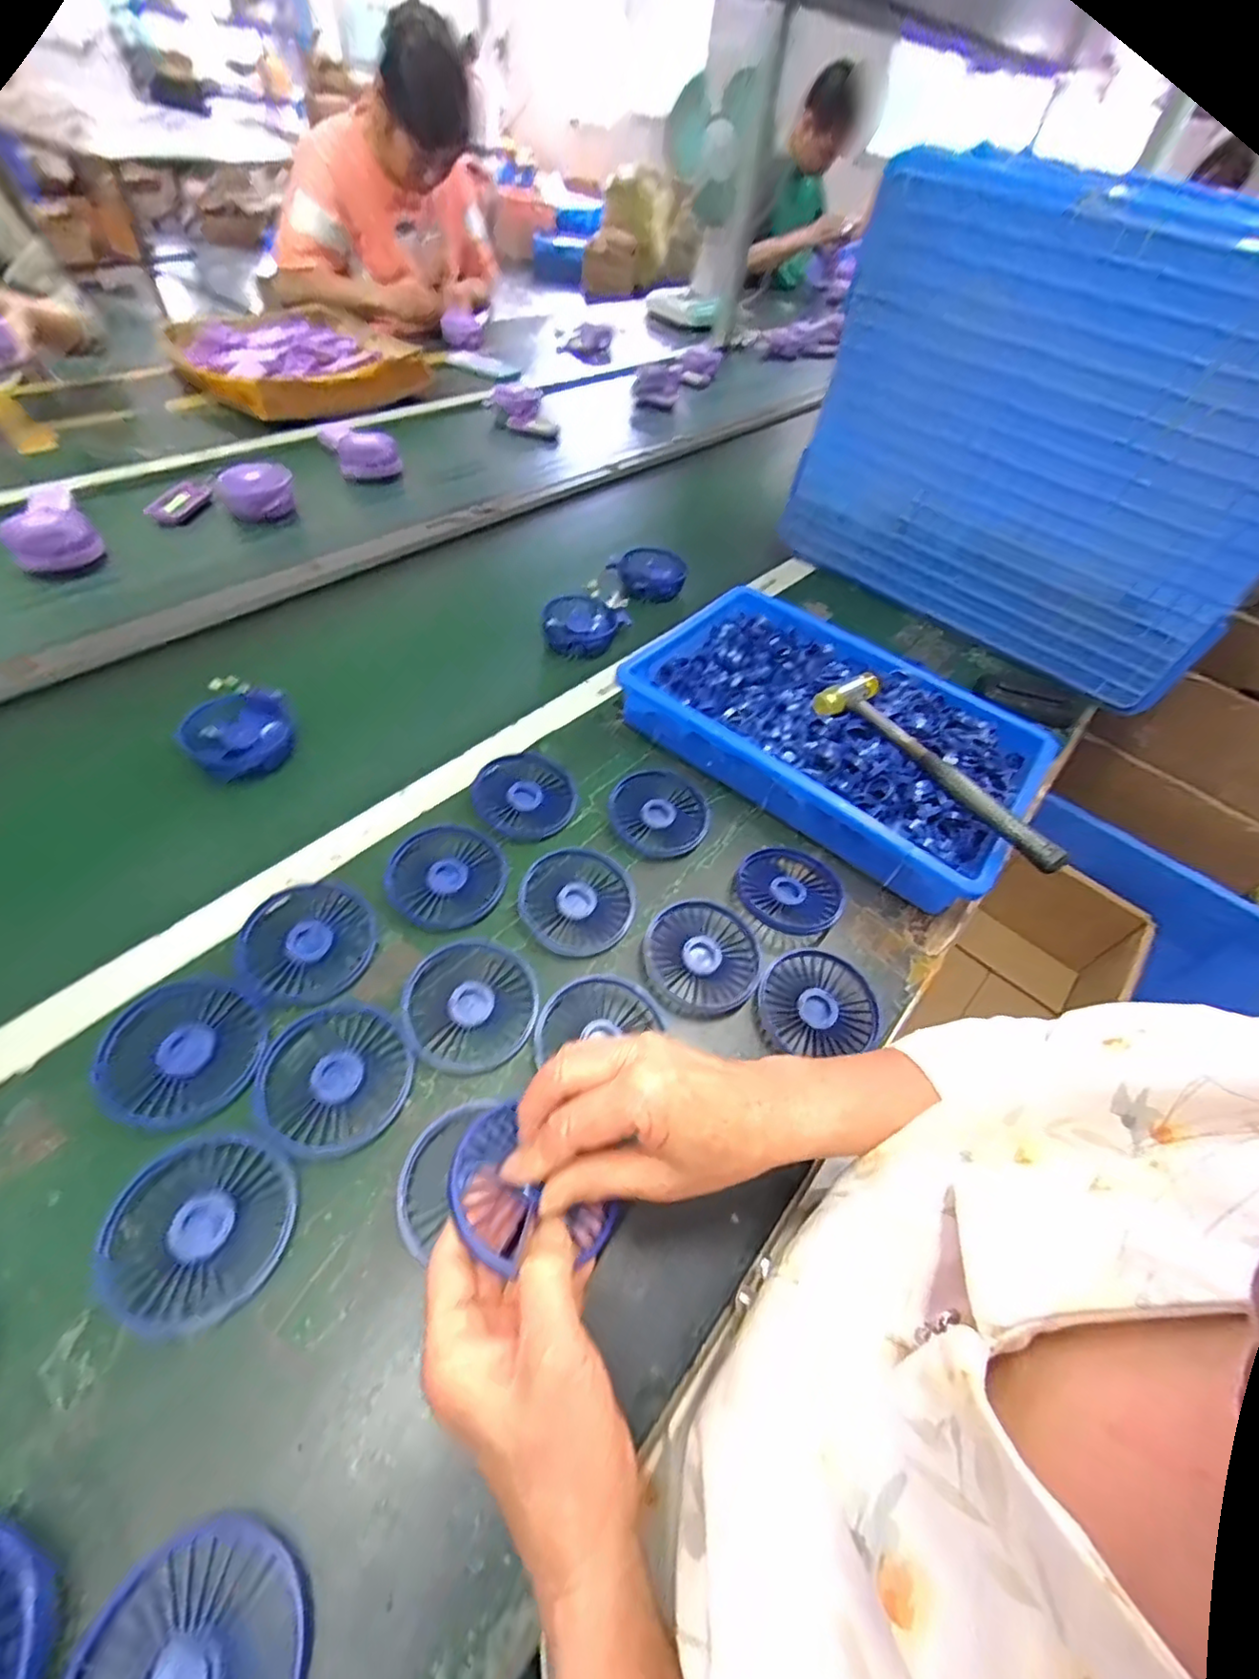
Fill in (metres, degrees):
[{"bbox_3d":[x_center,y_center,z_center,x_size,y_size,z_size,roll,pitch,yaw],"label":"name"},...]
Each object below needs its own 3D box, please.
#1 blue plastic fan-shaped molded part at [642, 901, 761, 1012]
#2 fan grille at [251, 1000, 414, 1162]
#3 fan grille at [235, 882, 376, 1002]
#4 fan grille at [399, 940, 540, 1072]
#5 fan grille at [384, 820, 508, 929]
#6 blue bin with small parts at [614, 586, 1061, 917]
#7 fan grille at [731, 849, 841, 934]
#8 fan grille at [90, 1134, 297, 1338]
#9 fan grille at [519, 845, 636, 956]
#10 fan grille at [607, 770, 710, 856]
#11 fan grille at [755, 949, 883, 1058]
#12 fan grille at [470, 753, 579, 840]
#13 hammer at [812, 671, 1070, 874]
[{"bbox_3d":[0.055,0.087,0.470,0.086,0.014,0.082,4,50,-5],"label":"blue plastic fan-shaped molded part"},{"bbox_3d":[-0.182,0.145,0.385,0.084,0.014,0.086,4,50,-5],"label":"fan grille"},{"bbox_3d":[-0.227,0.071,0.439,0.083,0.015,0.087,4,50,-5],"label":"fan grille"},{"bbox_3d":[-0.108,0.110,0.420,0.084,0.008,0.084,4,50,-5],"label":"fan grille"},{"bbox_3d":[-0.142,0.026,0.481,0.087,0.008,0.086,4,50,-5],"label":"fan grille"},{"bbox_3d":[0.196,-0.114,0.608,0.376,0.061,0.250,34,54,19],"label":"blue bin with small parts"},{"bbox_3d":[0.132,0.043,0.518,0.079,0.020,0.086,4,50,-5],"label":"fan grille"},{"bbox_3d":[-0.231,0.208,0.333,0.087,0.016,0.085,4,50,-5],"label":"fan grille"},{"bbox_3d":[-0.042,0.047,0.481,0.086,0.020,0.085,4,50,-5],"label":"fan grille"},{"bbox_3d":[0.026,-0.024,0.548,0.086,0.017,0.080,4,50,-5],"label":"fan grille"},{"bbox_3d":[0.142,0.119,0.459,0.091,0.012,0.074,-4,51,-11],"label":"fan grille"},{"bbox_3d":[-0.091,-0.039,0.543,0.084,0.014,0.084,4,50,-5],"label":"fan grille"},{"bbox_3d":[0.264,-0.063,0.528,0.051,0.030,0.237,-25,58,-26],"label":"hammer"}]

